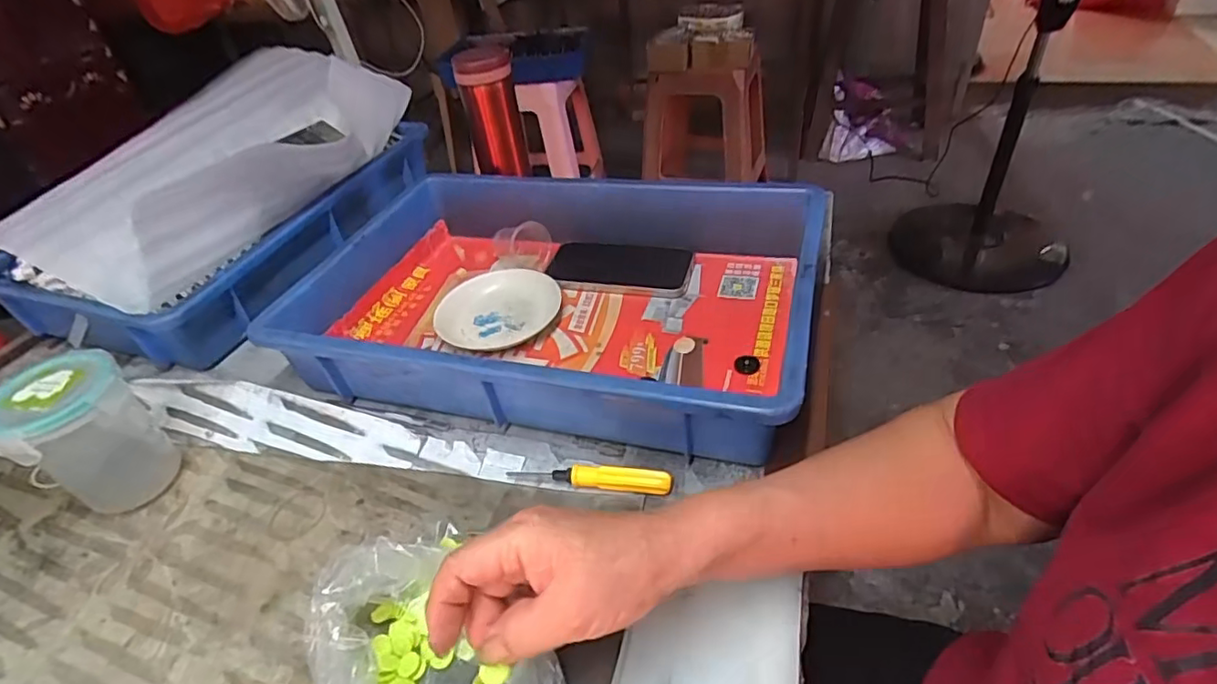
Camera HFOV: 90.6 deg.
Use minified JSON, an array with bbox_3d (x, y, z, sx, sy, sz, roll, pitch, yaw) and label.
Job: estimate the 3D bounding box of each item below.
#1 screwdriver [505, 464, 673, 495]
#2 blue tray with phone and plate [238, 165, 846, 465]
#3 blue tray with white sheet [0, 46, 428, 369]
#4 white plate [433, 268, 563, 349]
[{"bbox_3d":[-0.014,0.096,0.427,0.116,0.019,0.013,3,41,12],"label":"screwdriver"},{"bbox_3d":[-0.044,-0.046,0.550,0.433,0.098,0.292,8,42,17],"label":"blue tray with phone and plate"},{"bbox_3d":[-0.410,-0.181,0.691,0.266,0.199,0.454,6,42,15],"label":"blue tray with white sheet"},{"bbox_3d":[-0.110,-0.035,0.593,0.118,0.021,0.118,-4,40,4],"label":"white plate"}]

